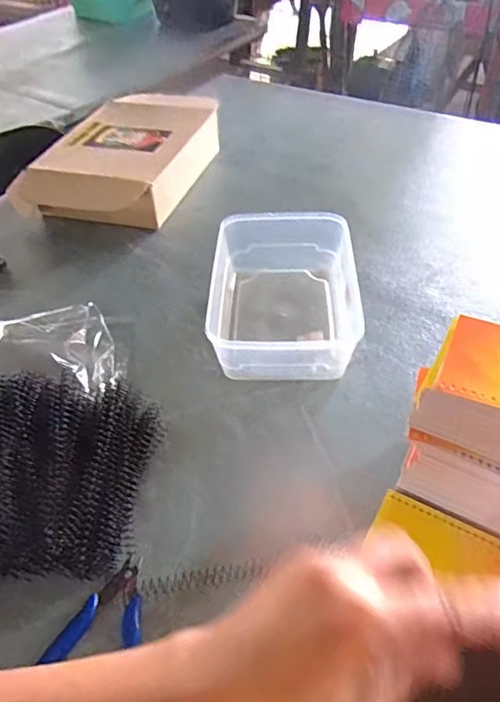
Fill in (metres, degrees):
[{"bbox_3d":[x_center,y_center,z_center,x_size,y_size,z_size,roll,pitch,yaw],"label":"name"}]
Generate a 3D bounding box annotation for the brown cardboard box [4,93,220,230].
[{"bbox_3d":[-0.205,-0.316,0.869,0.237,0.075,0.328,11,48,14],"label":"brown cardboard box"}]

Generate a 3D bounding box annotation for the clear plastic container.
[{"bbox_3d":[0.038,-0.070,0.620,0.151,0.068,0.222,0,47,4],"label":"clear plastic container"}]

